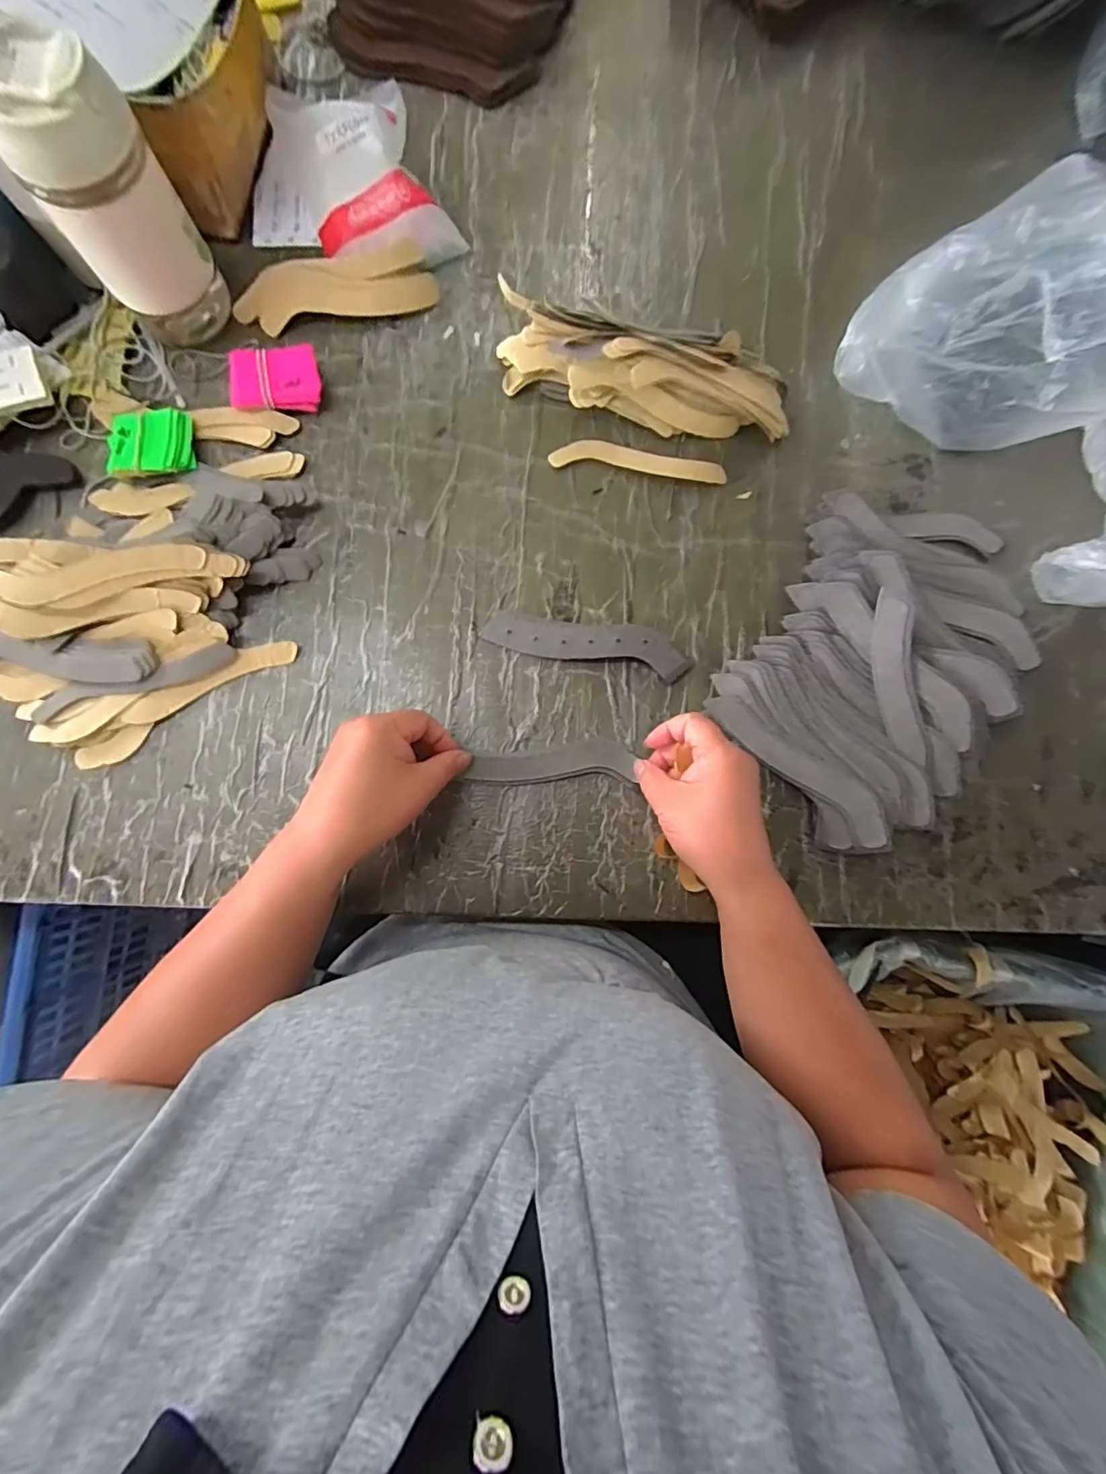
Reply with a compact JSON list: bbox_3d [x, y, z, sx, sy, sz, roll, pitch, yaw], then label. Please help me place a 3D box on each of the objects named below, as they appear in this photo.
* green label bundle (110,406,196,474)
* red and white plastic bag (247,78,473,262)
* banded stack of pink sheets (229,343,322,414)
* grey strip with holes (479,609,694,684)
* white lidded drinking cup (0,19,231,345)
[{"bbox_3d":[-0.321,-0.233,0.425,0.062,0.016,0.060,-12,83,-4],"label":"green label bundle"},{"bbox_3d":[-0.179,-0.480,0.455,0.175,0.042,0.149,-12,83,-4],"label":"red and white plastic bag"},{"bbox_3d":[-0.229,-0.293,0.438,0.071,0.019,0.047,-8,83,-4],"label":"banded stack of pink sheets"},{"bbox_3d":[0.027,-0.077,0.423,0.160,0.011,0.037,12,82,-1],"label":"grey strip with holes"},{"bbox_3d":[-0.309,-0.370,0.375,0.073,0.149,0.073,29,82,1],"label":"white lidded drinking cup"}]

